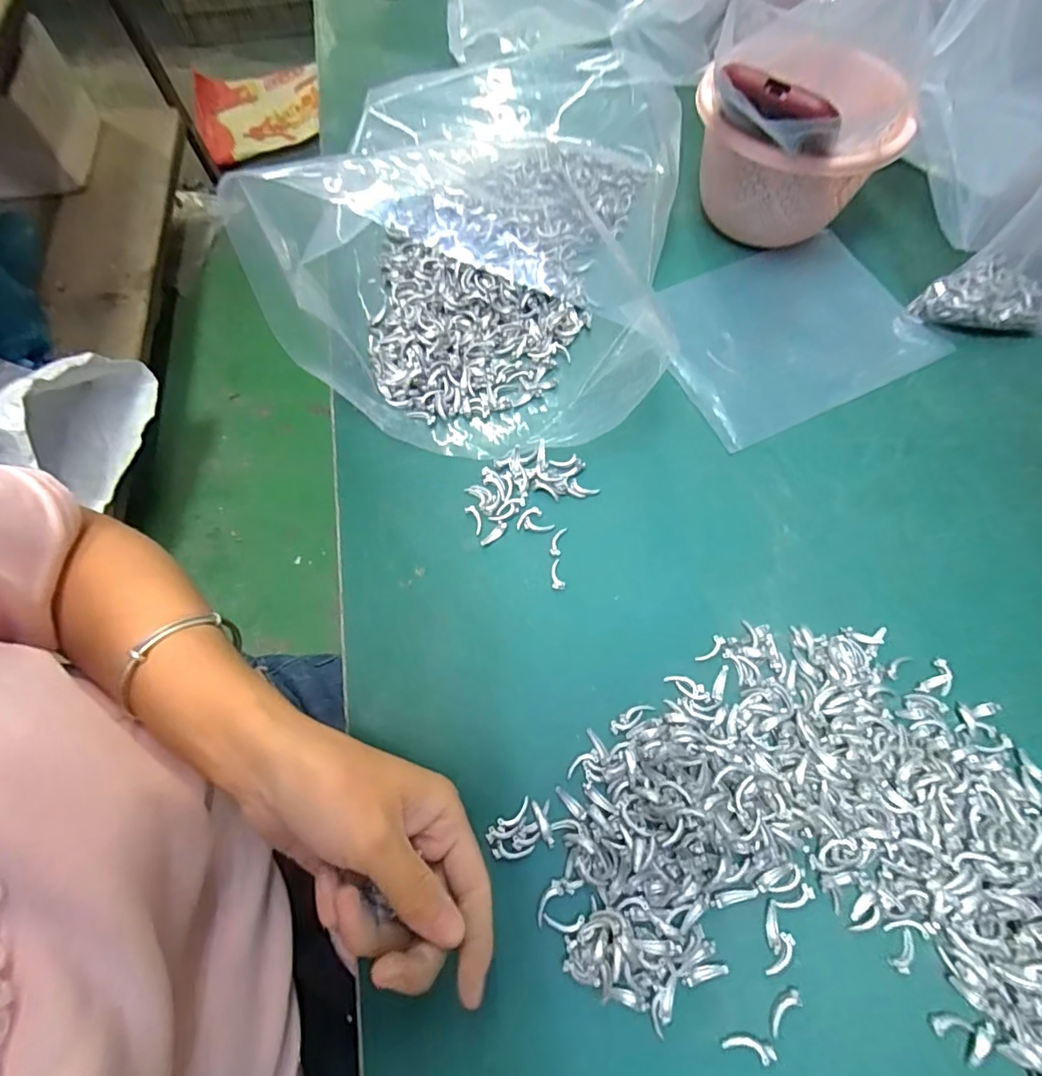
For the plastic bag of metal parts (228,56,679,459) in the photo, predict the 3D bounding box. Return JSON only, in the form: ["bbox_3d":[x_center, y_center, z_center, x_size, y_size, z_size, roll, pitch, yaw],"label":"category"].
[{"bbox_3d":[-0.035,-0.249,0.397,0.312,0.080,0.376,9,67,3],"label":"plastic bag of metal parts"}]

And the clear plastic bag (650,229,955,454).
[{"bbox_3d":[0.204,-0.159,0.408,0.202,0.008,0.149,-22,67,-12],"label":"clear plastic bag"}]

